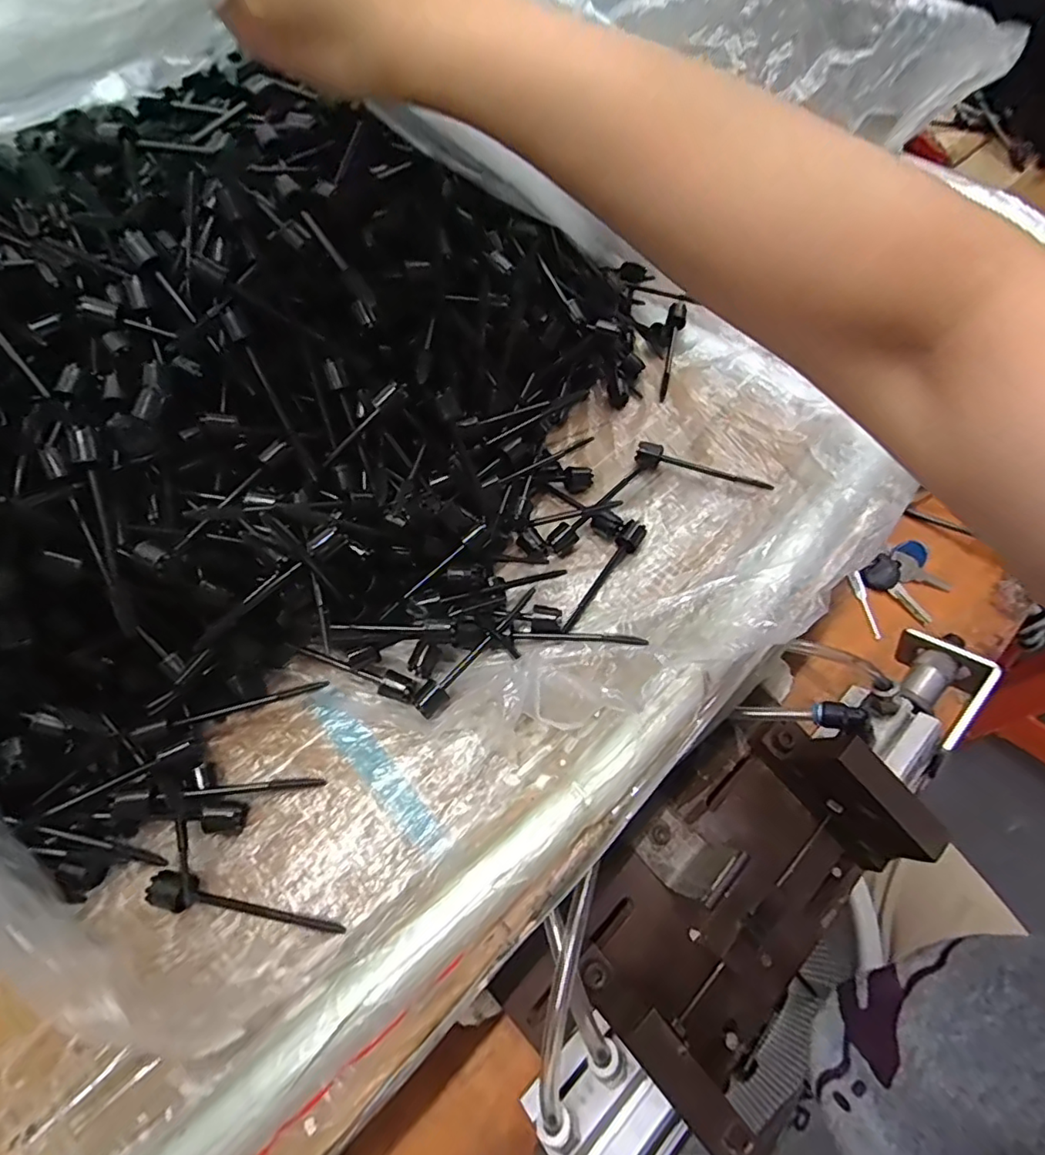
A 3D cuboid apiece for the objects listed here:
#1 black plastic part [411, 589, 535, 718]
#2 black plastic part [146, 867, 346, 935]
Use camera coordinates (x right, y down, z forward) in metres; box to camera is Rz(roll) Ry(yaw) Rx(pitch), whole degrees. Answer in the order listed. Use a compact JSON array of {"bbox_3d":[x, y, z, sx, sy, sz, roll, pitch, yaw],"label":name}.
[{"bbox_3d":[-0.023,0.039,0.302,0.014,0.018,0.086,38,67,21],"label":"black plastic part"},{"bbox_3d":[-0.120,0.145,0.244,0.086,0.009,0.015,13,60,9],"label":"black plastic part"}]

